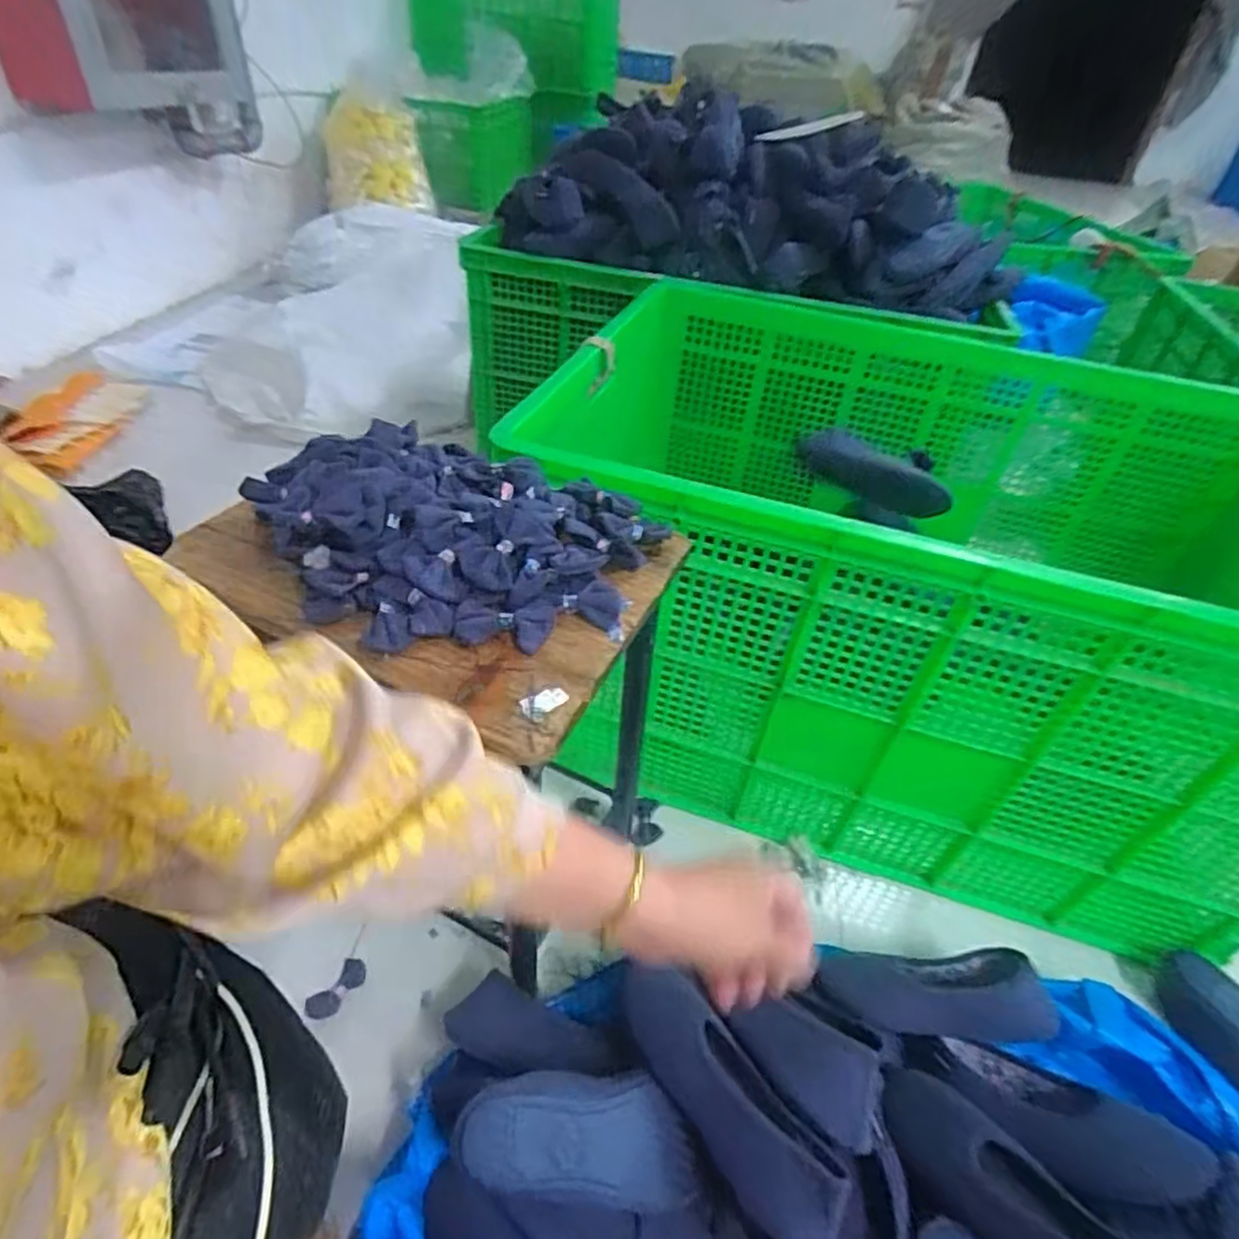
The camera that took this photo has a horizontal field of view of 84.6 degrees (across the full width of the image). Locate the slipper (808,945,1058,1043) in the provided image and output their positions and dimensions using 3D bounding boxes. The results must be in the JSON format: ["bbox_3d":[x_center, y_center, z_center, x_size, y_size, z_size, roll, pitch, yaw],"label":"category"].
[{"bbox_3d":[0.351,0.420,0.776,0.249,0.068,0.101,-5,40,15],"label":"slipper"}]

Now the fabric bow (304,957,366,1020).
[{"bbox_3d":[-0.327,0.429,0.790,0.044,0.028,0.070,26,46,21],"label":"fabric bow"}]

